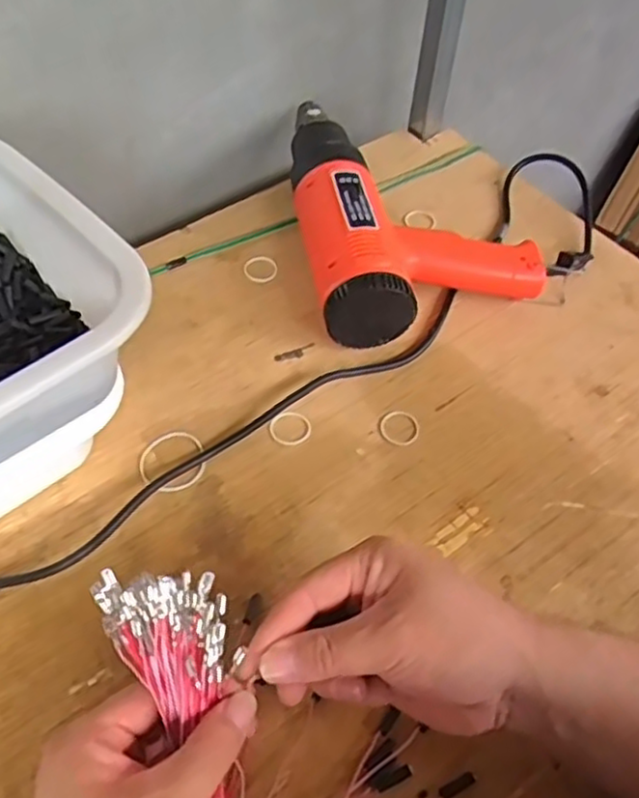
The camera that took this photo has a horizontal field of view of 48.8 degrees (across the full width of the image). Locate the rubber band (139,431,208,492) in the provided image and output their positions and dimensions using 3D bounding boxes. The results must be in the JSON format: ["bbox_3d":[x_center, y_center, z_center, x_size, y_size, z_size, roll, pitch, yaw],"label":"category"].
[{"bbox_3d":[-0.103,0.043,0.492,0.044,0.004,0.048,1,54,-1],"label":"rubber band"}]

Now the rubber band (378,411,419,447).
[{"bbox_3d":[0.058,0.021,0.514,0.029,0.004,0.028,1,54,-1],"label":"rubber band"}]

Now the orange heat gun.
[{"bbox_3d":[0.054,-0.173,0.612,0.185,0.071,0.271,-16,56,-12],"label":"orange heat gun"}]

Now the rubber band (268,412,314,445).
[{"bbox_3d":[-0.021,0.021,0.510,0.029,0.004,0.029,1,54,-1],"label":"rubber band"}]

